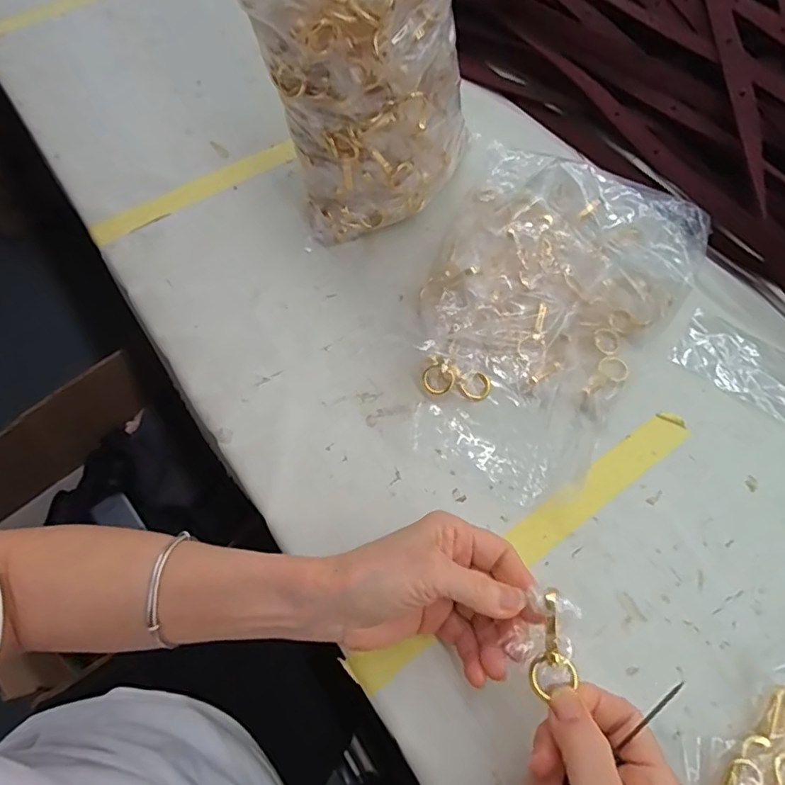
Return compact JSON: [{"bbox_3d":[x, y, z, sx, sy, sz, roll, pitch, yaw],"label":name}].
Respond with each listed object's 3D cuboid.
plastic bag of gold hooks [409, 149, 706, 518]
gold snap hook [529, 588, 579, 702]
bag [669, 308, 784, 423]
[{"bbox_3d":[0.105,-0.064,0.385,0.175,0.046,0.261,27,70,13],"label":"plastic bag of gold hooks"},{"bbox_3d":[0.080,0.122,0.262,0.021,0.006,0.049,7,79,5],"label":"gold snap hook"},{"bbox_3d":[0.250,-0.020,0.380,0.090,0.004,0.052,33,71,15],"label":"bag"}]

